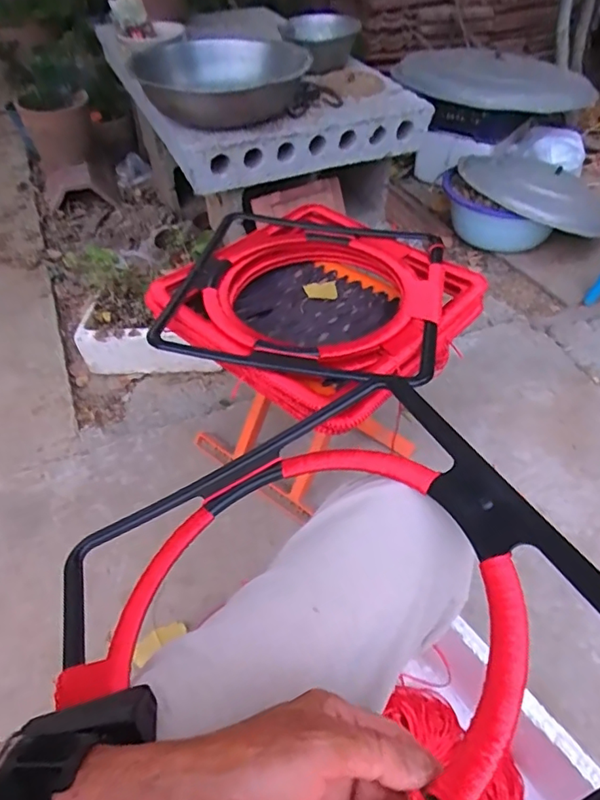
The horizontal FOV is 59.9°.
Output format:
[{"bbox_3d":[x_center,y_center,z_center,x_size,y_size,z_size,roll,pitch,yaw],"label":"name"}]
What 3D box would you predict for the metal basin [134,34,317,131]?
[{"bbox_3d":[-0.133,-0.567,0.922,0.292,0.085,0.286,-13,49,-10],"label":"metal basin"}]

